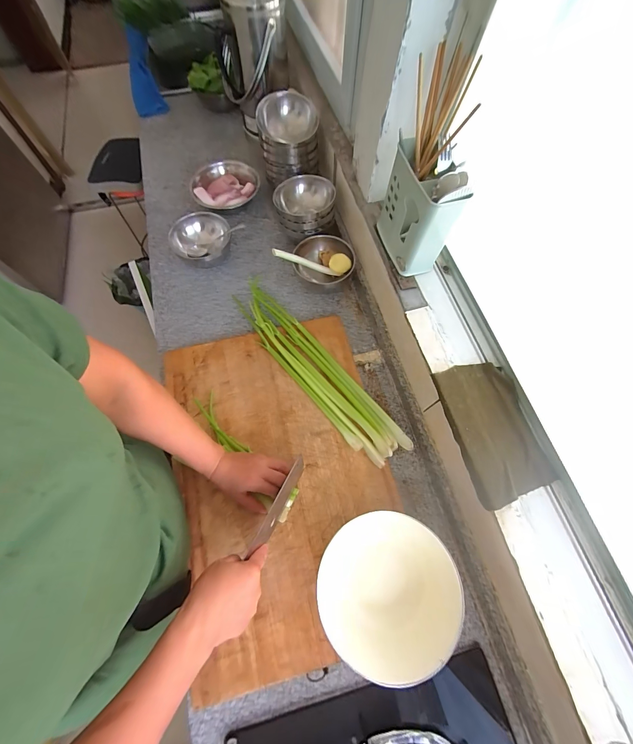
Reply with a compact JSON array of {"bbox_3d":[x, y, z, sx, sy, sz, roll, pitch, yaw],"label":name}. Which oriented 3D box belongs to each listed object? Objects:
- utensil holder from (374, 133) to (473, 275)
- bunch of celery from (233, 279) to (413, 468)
[{"bbox_3d":[0.169,-0.273,0.522,0.074,0.151,0.145,-12,68,-7],"label":"utensil holder"},{"bbox_3d":[-0.017,-0.021,0.635,0.091,0.028,0.483,-38,73,-14],"label":"bunch of celery"}]

